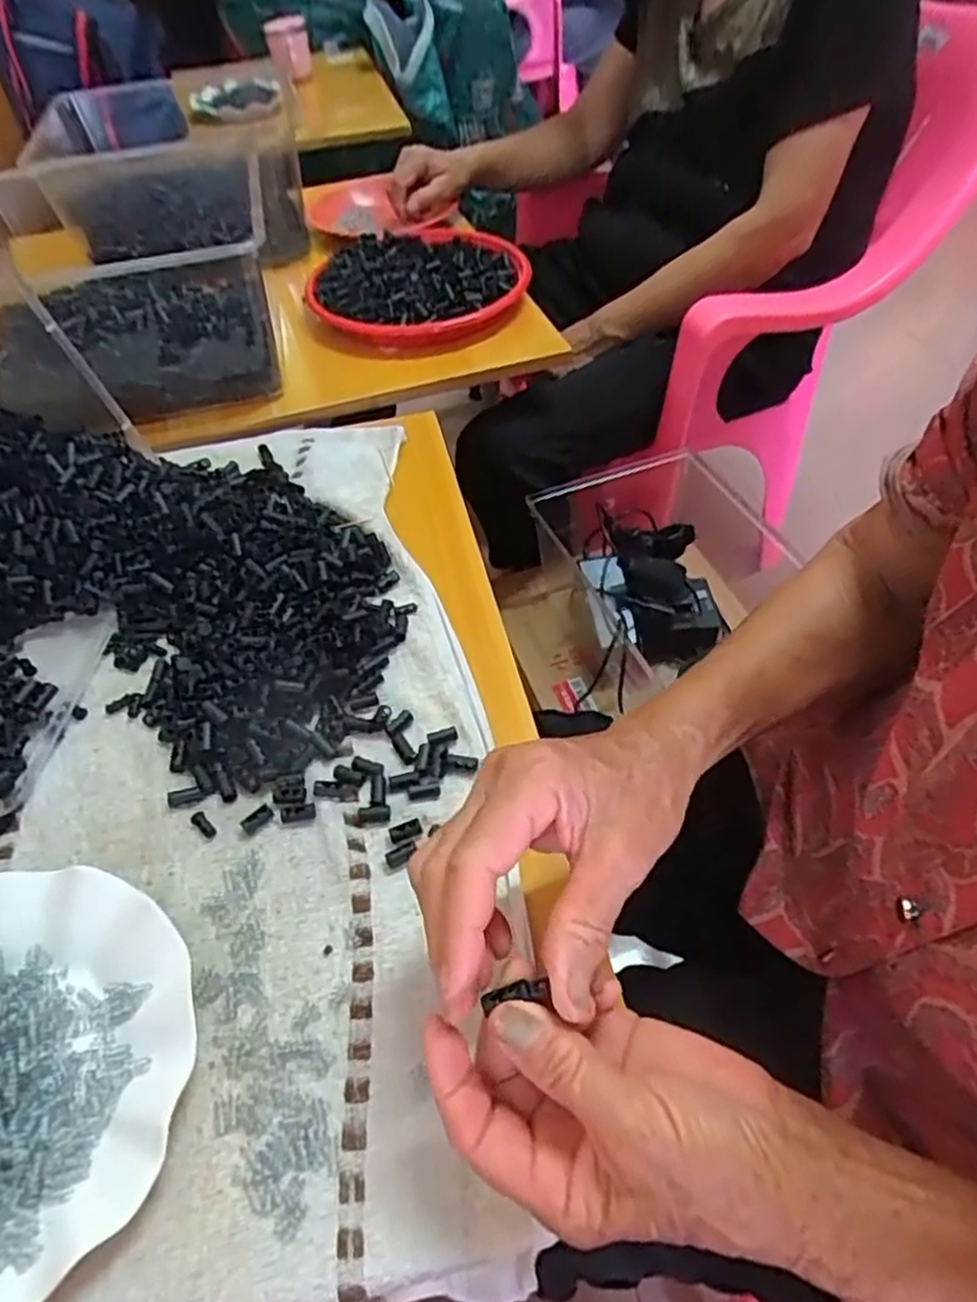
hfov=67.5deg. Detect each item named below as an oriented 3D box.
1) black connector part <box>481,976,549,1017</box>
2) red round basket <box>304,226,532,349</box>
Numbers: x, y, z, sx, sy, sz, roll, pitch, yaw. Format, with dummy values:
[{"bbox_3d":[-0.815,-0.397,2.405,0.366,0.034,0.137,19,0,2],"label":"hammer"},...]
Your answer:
[{"bbox_3d":[0.010,0.127,0.271,0.024,0.004,0.009,-18,51,-1],"label":"black connector part"},{"bbox_3d":[-0.079,-0.420,0.810,0.233,0.038,0.249,-4,50,-1],"label":"red round basket"}]

